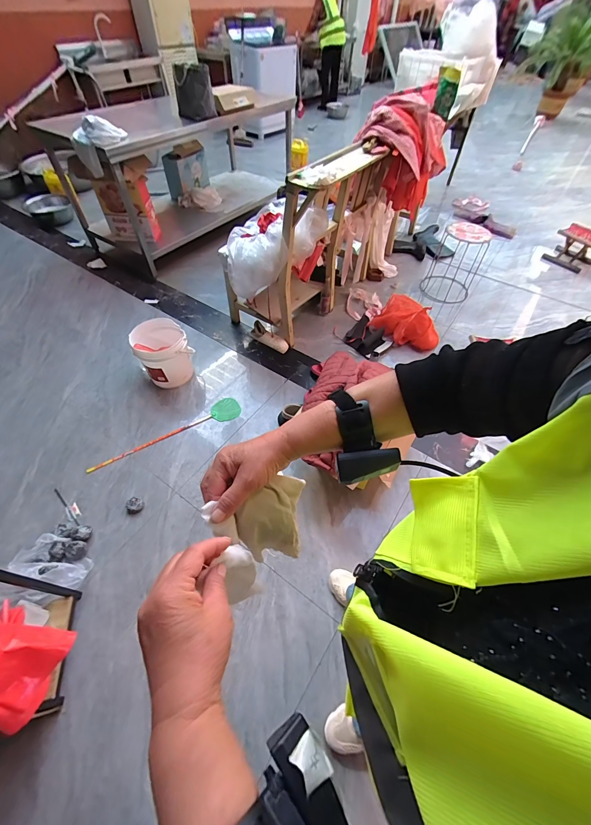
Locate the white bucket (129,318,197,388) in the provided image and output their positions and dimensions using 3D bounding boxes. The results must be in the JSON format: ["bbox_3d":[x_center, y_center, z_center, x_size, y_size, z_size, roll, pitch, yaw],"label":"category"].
[{"bbox_3d":[-0.659,-0.288,1.614,0.248,0.274,0.227,1,52,-1],"label":"white bucket"}]

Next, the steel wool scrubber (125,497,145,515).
[{"bbox_3d":[-0.648,0.373,1.276,0.061,0.039,0.064,1,52,-1],"label":"steel wool scrubber"}]

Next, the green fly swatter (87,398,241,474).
[{"bbox_3d":[-0.596,0.089,1.489,0.702,0.019,0.120,-23,56,-18],"label":"green fly swatter"}]

